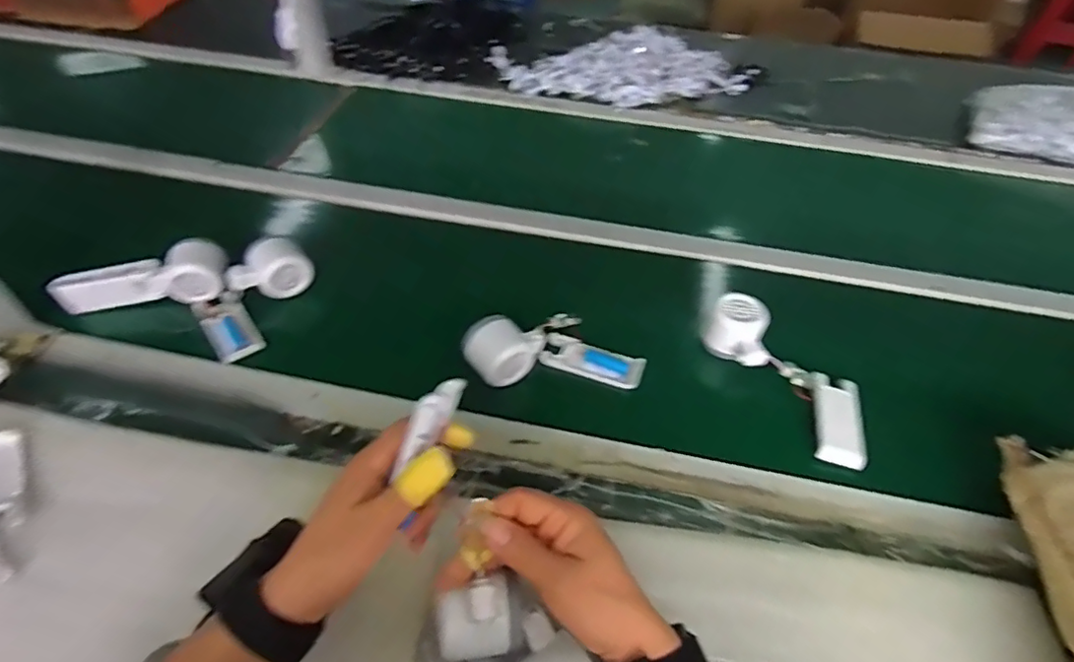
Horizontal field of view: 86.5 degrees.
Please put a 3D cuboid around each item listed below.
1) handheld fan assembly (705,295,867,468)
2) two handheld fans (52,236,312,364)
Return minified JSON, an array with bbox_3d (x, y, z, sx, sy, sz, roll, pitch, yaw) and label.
[{"bbox_3d":[0.267,0.039,0.586,0.084,0.051,0.199,-26,54,-24],"label":"handheld fan assembly"},{"bbox_3d":[-0.392,-0.057,0.644,0.226,0.060,0.138,14,49,9],"label":"two handheld fans"}]

